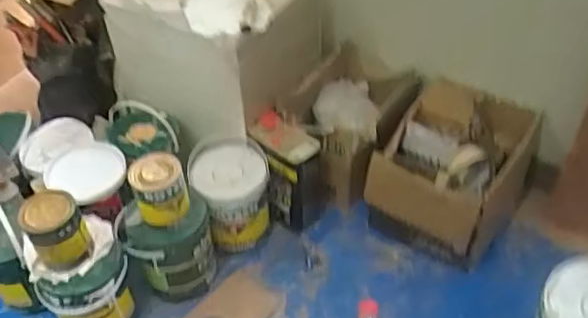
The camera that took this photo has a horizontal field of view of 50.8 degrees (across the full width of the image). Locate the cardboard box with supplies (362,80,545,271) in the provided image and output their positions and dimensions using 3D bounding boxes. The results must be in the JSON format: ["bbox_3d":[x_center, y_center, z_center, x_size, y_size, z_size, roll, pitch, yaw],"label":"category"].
[{"bbox_3d":[0.379,0.020,1.490,0.314,0.218,0.401,23,50,25],"label":"cardboard box with supplies"}]

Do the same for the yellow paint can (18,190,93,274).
[{"bbox_3d":[-0.459,0.142,1.200,0.101,0.140,0.104,-2,44,2],"label":"yellow paint can"}]

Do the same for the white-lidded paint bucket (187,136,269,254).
[{"bbox_3d":[-0.141,0.078,1.465,0.176,0.190,0.190,-2,44,2],"label":"white-lidded paint bucket"}]

